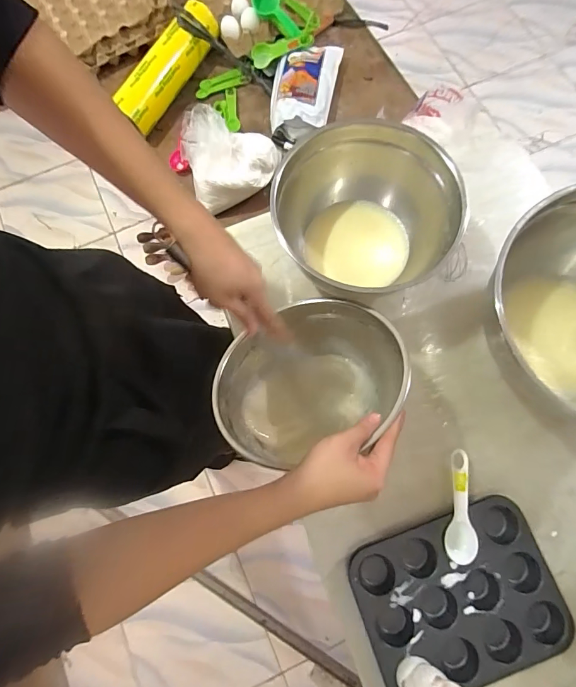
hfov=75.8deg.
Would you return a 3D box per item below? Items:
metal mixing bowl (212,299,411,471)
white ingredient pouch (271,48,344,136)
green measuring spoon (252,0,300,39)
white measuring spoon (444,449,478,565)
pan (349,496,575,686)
[{"bbox_3d":[0.024,0.049,0.486,0.208,0.108,0.224,0,76,2],"label":"metal mixing bowl"},{"bbox_3d":[0.032,-0.551,0.789,0.131,0.053,0.237,11,77,5],"label":"white ingredient pouch"},{"bbox_3d":[-0.024,-0.721,0.804,0.127,0.039,0.051,40,79,-20],"label":"green measuring spoon"},{"bbox_3d":[0.237,0.219,0.502,0.038,0.015,0.141,9,77,4],"label":"white measuring spoon"},{"bbox_3d":[0.221,0.331,0.482,0.247,0.027,0.185,-20,76,-3],"label":"pan"}]

